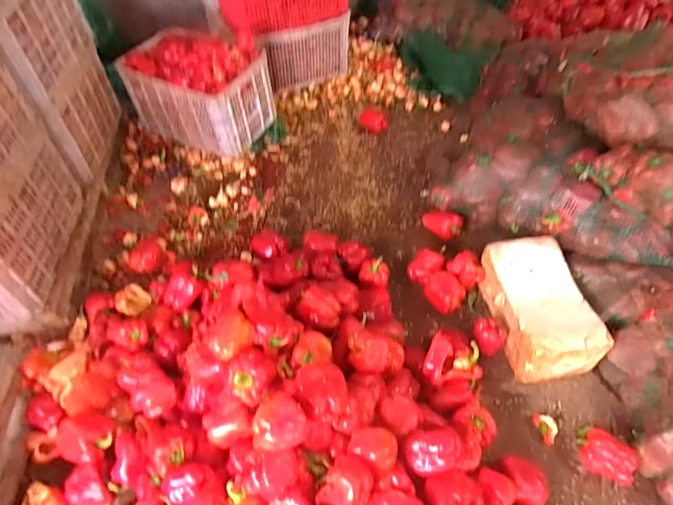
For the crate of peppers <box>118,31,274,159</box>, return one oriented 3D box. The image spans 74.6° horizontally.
[{"bbox_3d":[-0.520,-0.624,1.692,0.457,0.357,0.321,20,54,17],"label":"crate of peppers"}]

